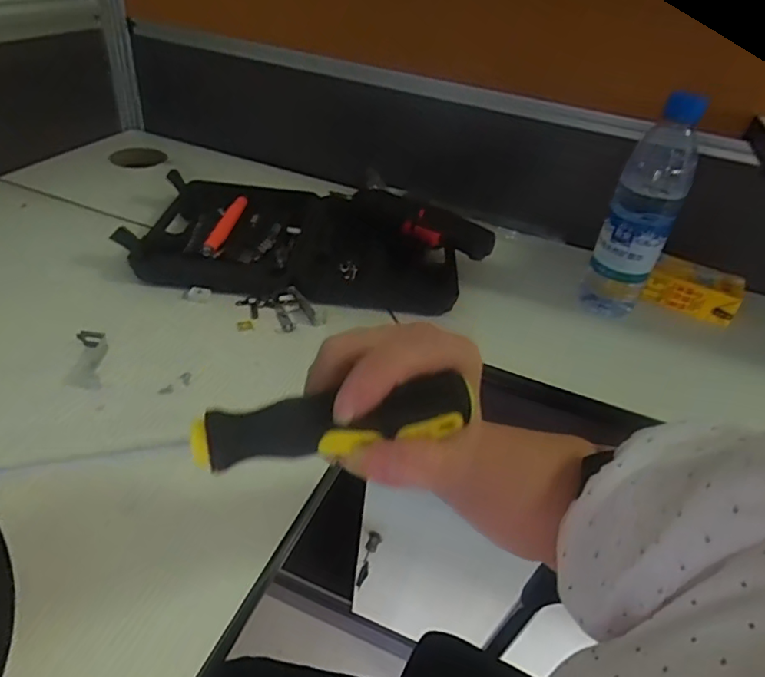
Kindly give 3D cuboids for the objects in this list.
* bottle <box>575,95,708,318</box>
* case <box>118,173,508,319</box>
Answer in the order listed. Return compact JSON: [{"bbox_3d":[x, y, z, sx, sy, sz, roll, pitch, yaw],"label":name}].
[{"bbox_3d":[0.258,-0.124,0.548,0.059,0.215,0.071,24,41,20],"label":"bottle"},{"bbox_3d":[-0.078,-0.119,0.616,0.382,0.067,0.207,10,38,3],"label":"case"}]

